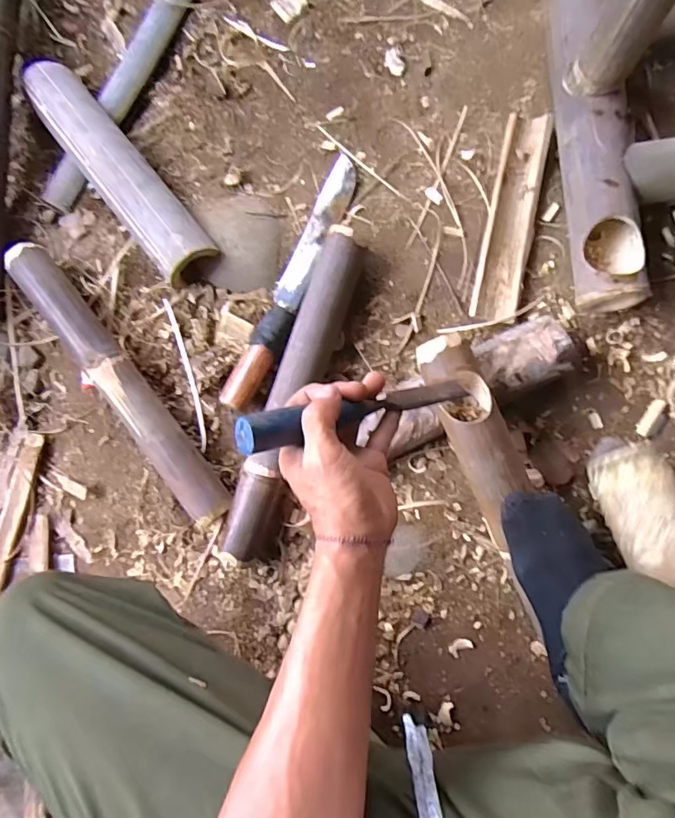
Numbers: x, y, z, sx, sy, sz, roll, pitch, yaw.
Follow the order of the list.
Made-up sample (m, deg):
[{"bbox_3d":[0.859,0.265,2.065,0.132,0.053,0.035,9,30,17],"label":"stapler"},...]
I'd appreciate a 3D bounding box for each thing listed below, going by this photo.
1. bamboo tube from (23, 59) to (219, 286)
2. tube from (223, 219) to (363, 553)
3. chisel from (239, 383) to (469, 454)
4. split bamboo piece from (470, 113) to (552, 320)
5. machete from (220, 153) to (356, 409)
[{"bbox_3d":[-0.285,-0.308,0.619,0.073,0.052,0.351,-39,83,3],"label":"bamboo tube"},{"bbox_3d":[-0.050,-0.016,0.572,0.058,0.055,0.399,17,88,8],"label":"tube"},{"bbox_3d":[0.025,0.003,0.377,0.024,0.221,0.027,-20,81,50],"label":"chisel"},{"bbox_3d":[0.207,-0.225,0.573,0.053,0.028,0.241,12,87,7],"label":"split bamboo piece"},{"bbox_3d":[-0.054,-0.160,0.601,0.044,0.034,0.343,23,89,8],"label":"machete"}]

